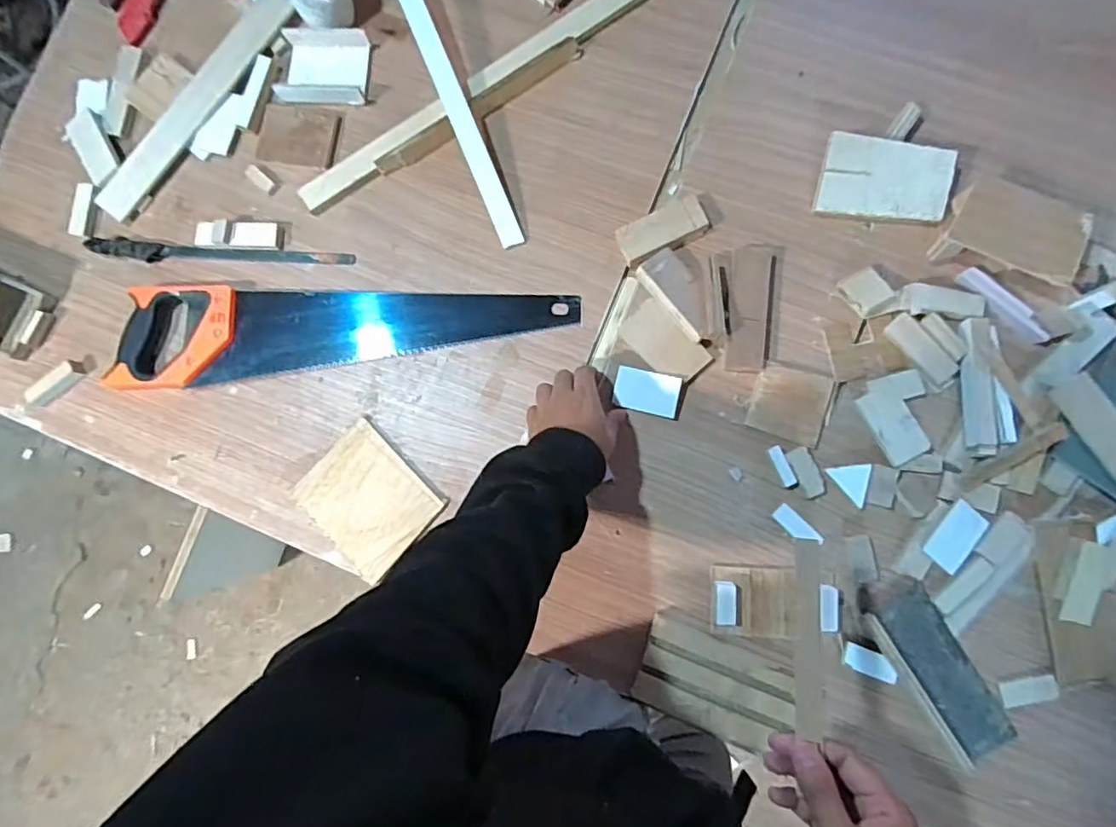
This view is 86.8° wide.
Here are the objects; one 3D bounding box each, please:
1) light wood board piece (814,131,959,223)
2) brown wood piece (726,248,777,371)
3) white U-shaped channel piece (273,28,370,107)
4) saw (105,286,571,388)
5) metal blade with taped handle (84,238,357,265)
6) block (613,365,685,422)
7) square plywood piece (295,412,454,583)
[{"bbox_3d":[0.344,-0.246,0.621,0.128,0.008,0.081,10,96,4],"label":"light wood board piece"},{"bbox_3d":[0.207,-0.111,0.627,0.047,0.016,0.135,5,85,5],"label":"brown wood piece"},{"bbox_3d":[-0.274,-0.406,0.697,0.102,0.019,0.087,4,85,5],"label":"white U-shaped channel piece"},{"bbox_3d":[-0.239,-0.089,0.665,0.511,0.025,0.107,-1,85,4],"label":"saw"},{"bbox_3d":[-0.394,-0.184,0.683,0.314,0.009,0.024,4,85,5],"label":"metal blade with taped handle"},{"bbox_3d":[0.097,-0.022,0.631,0.072,0.014,0.046,11,86,5],"label":"block"},{"bbox_3d":[-0.207,0.094,0.648,0.133,0.010,0.121,44,89,7],"label":"square plywood piece"}]

